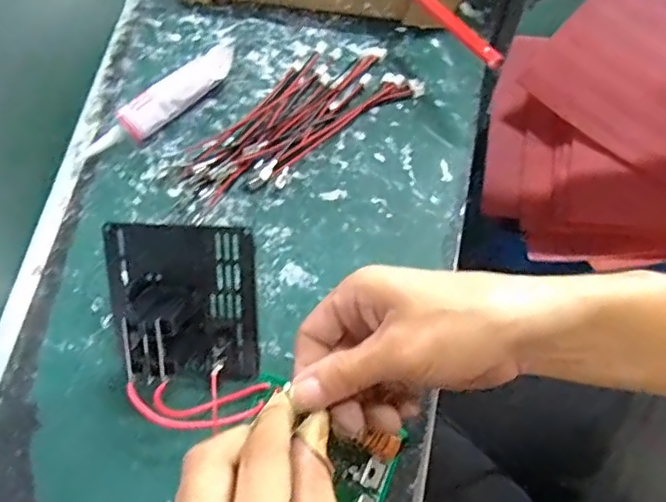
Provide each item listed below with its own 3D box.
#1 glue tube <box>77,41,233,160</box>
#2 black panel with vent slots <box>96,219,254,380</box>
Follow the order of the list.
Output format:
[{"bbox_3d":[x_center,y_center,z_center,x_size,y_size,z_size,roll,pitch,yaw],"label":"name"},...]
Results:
[{"bbox_3d":[-0.123,-0.106,0.403,0.129,0.026,0.032,-42,76,-11],"label":"glue tube"},{"bbox_3d":[-0.090,0.032,0.321,0.086,0.038,0.095,1,105,2],"label":"black panel with vent slots"}]

